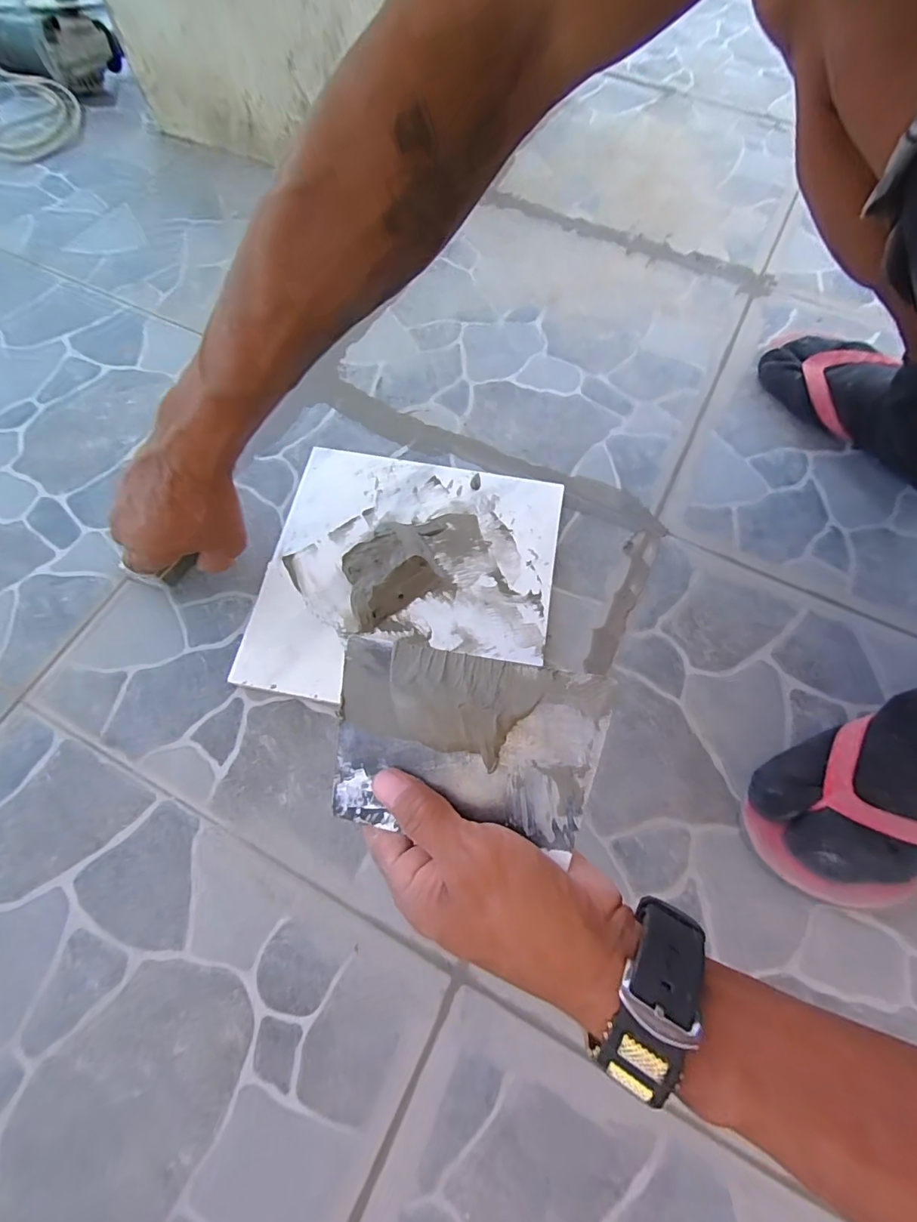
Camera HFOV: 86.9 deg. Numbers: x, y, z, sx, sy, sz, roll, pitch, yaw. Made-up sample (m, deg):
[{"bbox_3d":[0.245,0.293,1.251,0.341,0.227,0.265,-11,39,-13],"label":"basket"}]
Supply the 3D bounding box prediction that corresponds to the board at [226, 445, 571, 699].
[{"bbox_3d":[-0.044,-0.036,0.432,0.250,0.029,0.239,8,67,3],"label":"board"}]

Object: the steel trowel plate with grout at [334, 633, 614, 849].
[{"bbox_3d":[0.000,0.064,0.242,0.135,0.014,0.090,5,81,14],"label":"steel trowel plate with grout"}]

